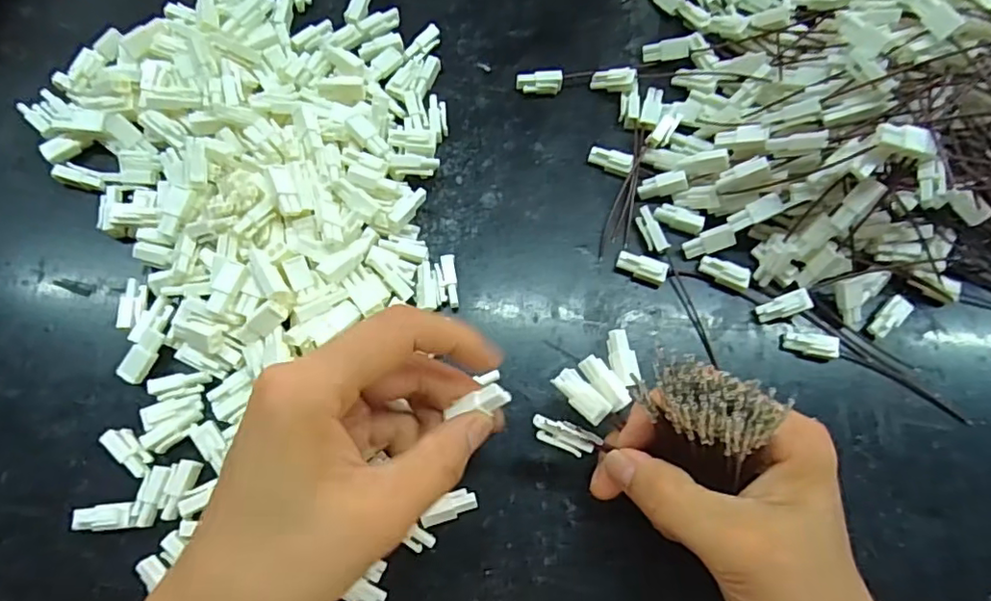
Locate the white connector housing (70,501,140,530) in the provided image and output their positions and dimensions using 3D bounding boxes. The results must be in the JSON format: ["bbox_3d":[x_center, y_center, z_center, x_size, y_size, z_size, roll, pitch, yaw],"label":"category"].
[{"bbox_3d":[-0.167,0.093,0.250,0.027,0.008,0.010,-4,72,-3],"label":"white connector housing"}]

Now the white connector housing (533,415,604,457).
[{"bbox_3d":[0.028,0.054,0.230,0.027,0.011,0.009,23,73,5],"label":"white connector housing"}]

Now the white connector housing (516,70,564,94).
[{"bbox_3d":[0.025,-0.122,0.330,0.026,0.011,0.010,1,72,-2],"label":"white connector housing"}]

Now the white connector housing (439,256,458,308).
[{"bbox_3d":[-0.023,-0.009,0.290,0.007,0.009,0.027,-5,72,-4],"label":"white connector housing"}]

